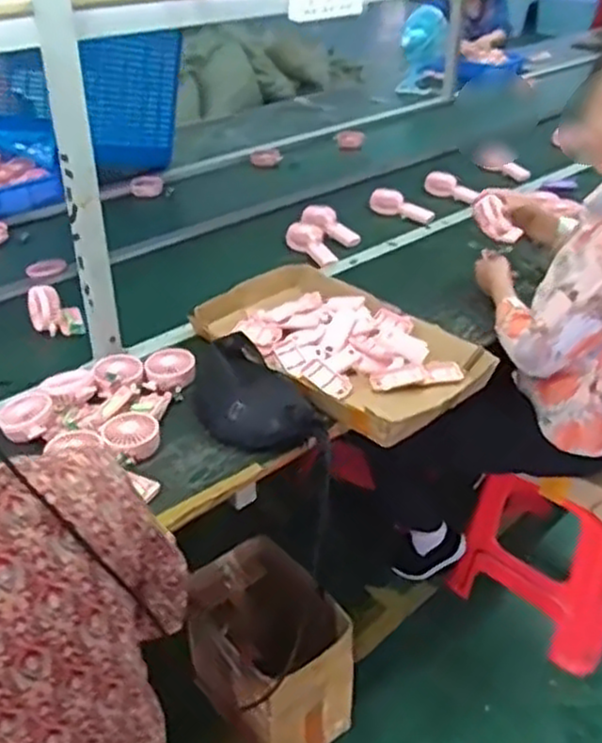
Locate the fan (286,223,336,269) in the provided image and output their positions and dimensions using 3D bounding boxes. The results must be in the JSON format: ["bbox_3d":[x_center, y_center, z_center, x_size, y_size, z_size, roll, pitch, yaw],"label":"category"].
[{"bbox_3d":[0.031,-0.297,1.740,0.084,0.044,0.169,-26,58,-26],"label":"fan"}]

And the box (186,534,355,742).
[{"bbox_3d":[-0.074,0.571,1.495,0.267,0.326,0.343,-25,45,-26],"label":"box"}]

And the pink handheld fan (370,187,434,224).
[{"bbox_3d":[0.255,-0.423,1.885,0.192,0.054,0.055,25,46,28],"label":"pink handheld fan"}]

